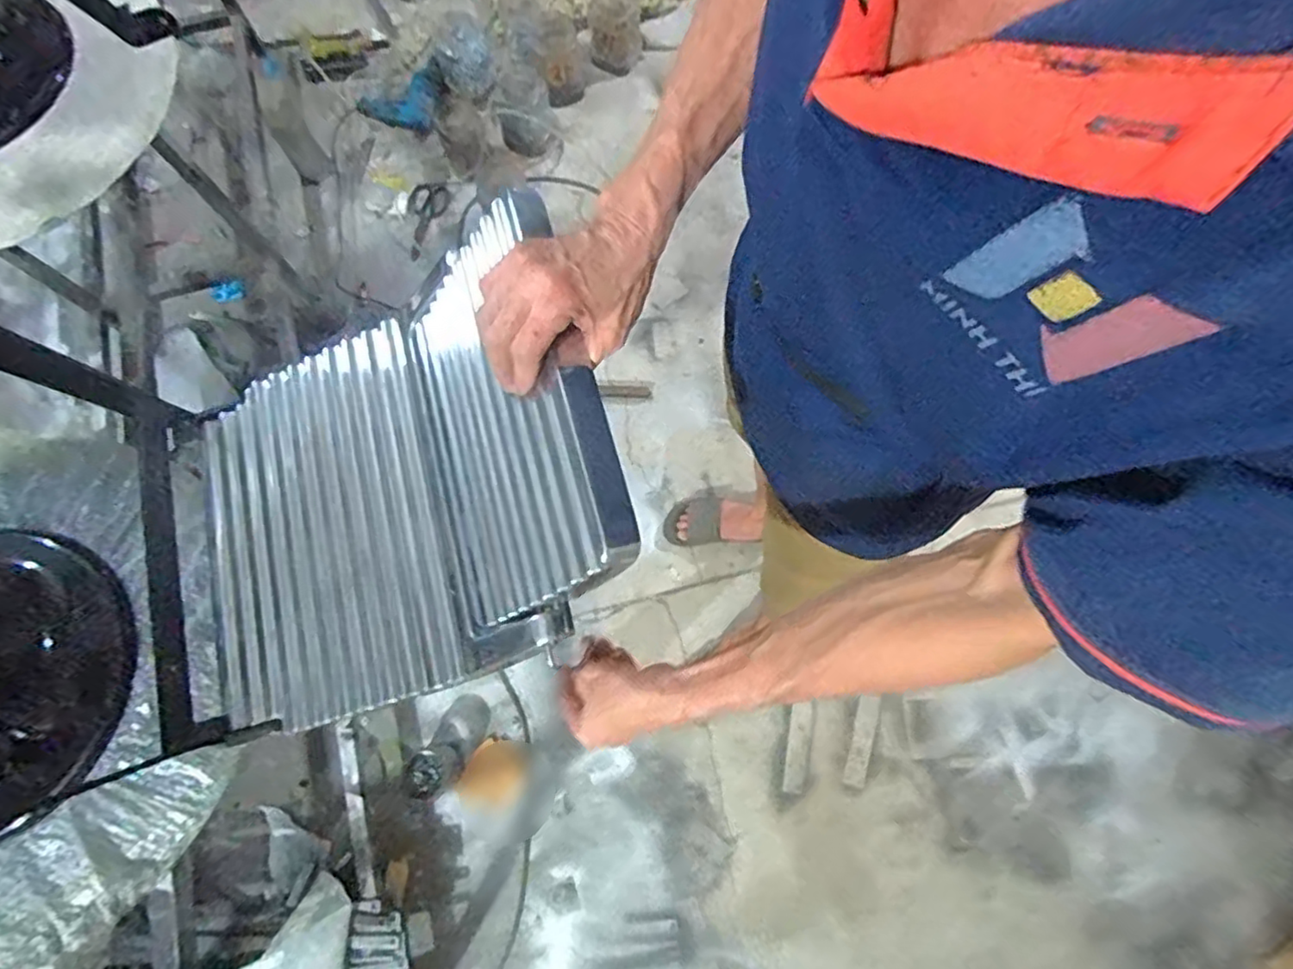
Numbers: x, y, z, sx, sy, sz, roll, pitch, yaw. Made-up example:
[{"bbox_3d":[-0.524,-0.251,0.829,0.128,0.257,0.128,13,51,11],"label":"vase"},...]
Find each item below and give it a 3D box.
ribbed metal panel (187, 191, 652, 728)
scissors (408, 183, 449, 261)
[{"bbox_3d":[-0.236,0.004,0.579,0.483,0.066,0.355,-24,74,27],"label":"ribbed metal panel"},{"bbox_3d":[-0.617,-0.723,1.743,0.116,0.018,0.214,13,88,4],"label":"scissors"}]

